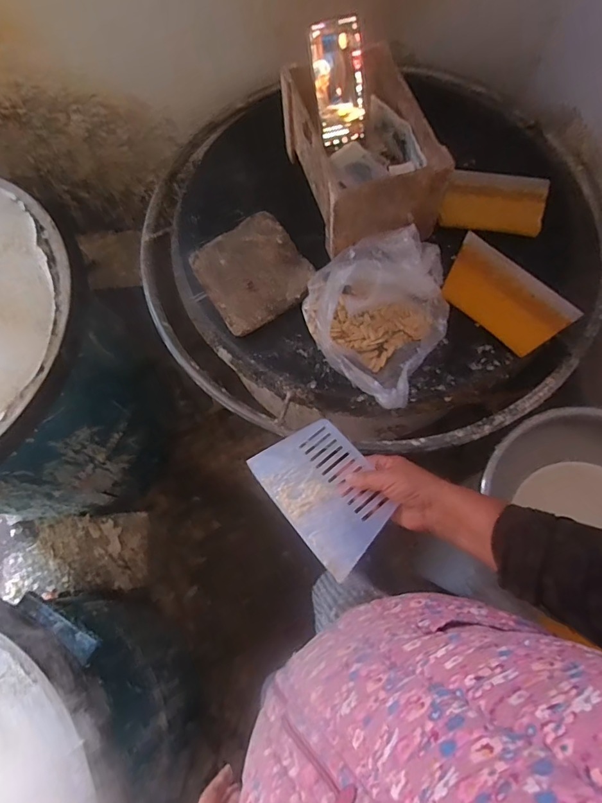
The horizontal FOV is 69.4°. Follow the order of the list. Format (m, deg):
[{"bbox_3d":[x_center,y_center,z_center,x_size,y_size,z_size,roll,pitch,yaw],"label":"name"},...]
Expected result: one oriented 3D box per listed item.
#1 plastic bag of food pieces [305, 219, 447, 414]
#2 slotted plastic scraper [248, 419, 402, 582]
[{"bbox_3d":[0.096,-0.119,0.592,0.186,0.099,0.234,26,75,10],"label":"plastic bag of food pieces"},{"bbox_3d":[0.029,0.103,0.522,0.116,0.013,0.175,-39,62,-6],"label":"slotted plastic scraper"}]

